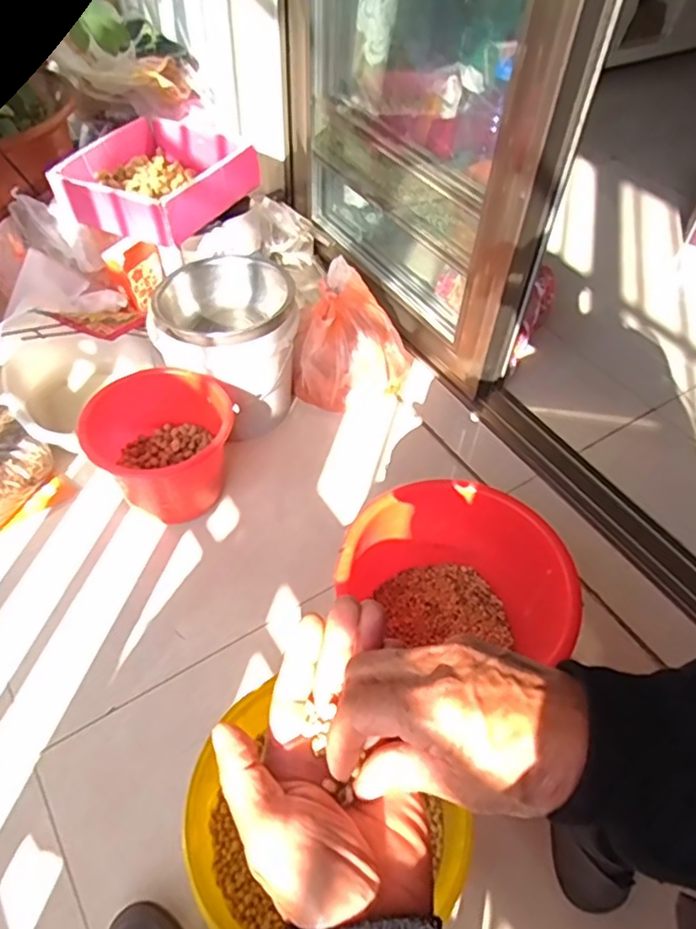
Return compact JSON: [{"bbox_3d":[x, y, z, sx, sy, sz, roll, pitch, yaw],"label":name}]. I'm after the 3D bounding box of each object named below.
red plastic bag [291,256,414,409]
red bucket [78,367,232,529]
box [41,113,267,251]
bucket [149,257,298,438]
[{"bbox_3d":[0.010,-0.223,1.163,0.192,0.197,0.174,20,52,12],"label":"red plastic bag"},{"bbox_3d":[-0.294,-0.027,1.008,0.219,0.152,0.202,2,51,-2],"label":"red bucket"},{"bbox_3d":[-0.375,-0.577,1.243,0.319,0.090,0.310,23,53,15],"label":"box"},{"bbox_3d":[-0.203,-0.207,1.100,0.211,0.229,0.217,2,51,-2],"label":"bucket"}]

